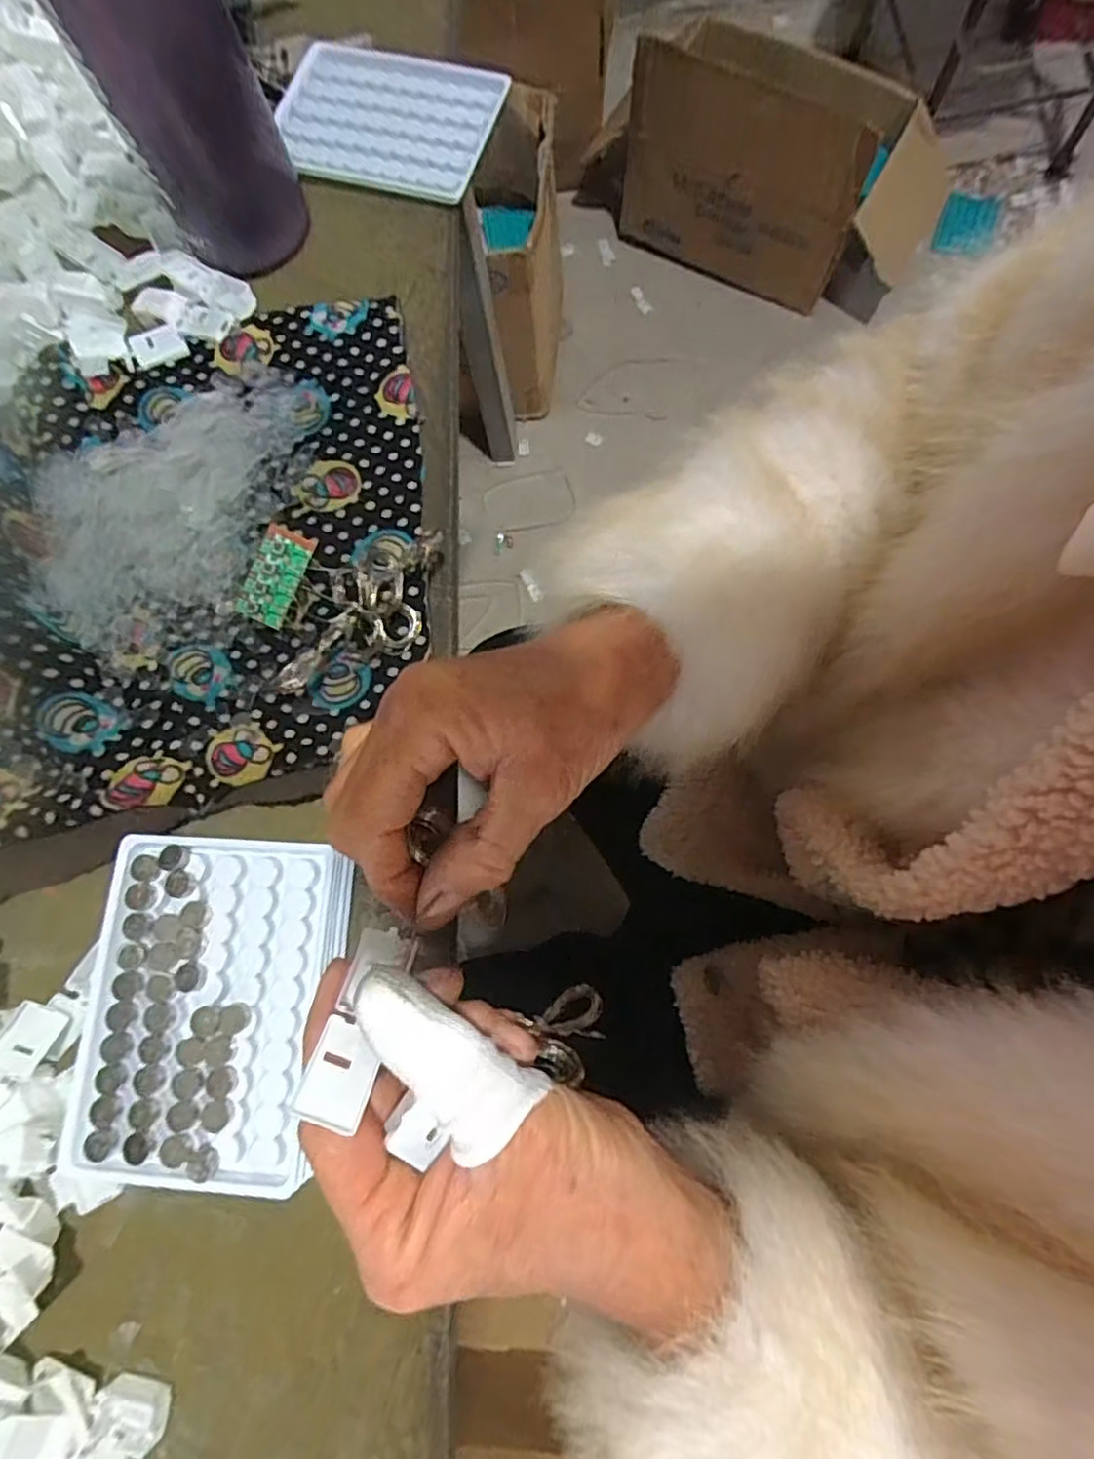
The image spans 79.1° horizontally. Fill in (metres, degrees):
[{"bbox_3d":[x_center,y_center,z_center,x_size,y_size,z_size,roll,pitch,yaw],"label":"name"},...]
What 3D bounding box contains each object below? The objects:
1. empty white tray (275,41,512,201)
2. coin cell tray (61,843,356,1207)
[{"bbox_3d":[-0.100,-0.378,0.406,0.134,0.007,0.103,17,77,5],"label":"empty white tray"},{"bbox_3d":[-0.135,0.112,0.275,0.095,0.024,0.128,3,76,2],"label":"coin cell tray"}]

